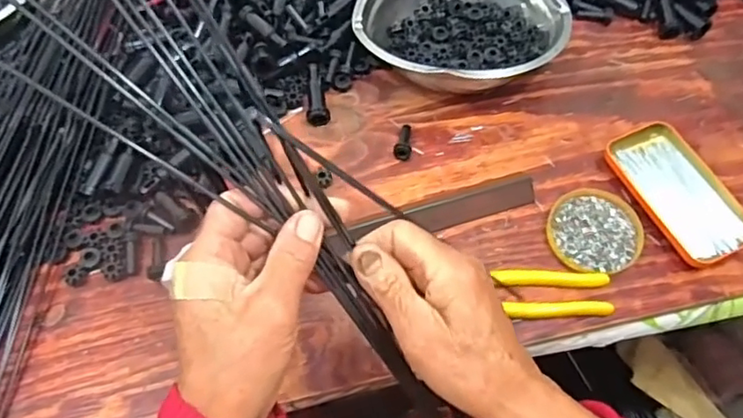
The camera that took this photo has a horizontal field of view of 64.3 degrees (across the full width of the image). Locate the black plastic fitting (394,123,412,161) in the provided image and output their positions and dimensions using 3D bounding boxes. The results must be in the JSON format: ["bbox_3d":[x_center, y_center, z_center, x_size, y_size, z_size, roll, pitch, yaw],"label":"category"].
[{"bbox_3d":[0.033,-0.070,0.592,0.017,0.019,0.042,6,61,4],"label":"black plastic fitting"}]

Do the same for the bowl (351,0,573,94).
[{"bbox_3d":[0.097,-0.200,0.631,0.215,0.069,0.191,14,62,8],"label":"bowl"}]

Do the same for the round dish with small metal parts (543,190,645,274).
[{"bbox_3d":[0.204,0.020,0.541,0.083,0.012,0.079,0,61,1],"label":"round dish with small metal parts"}]

